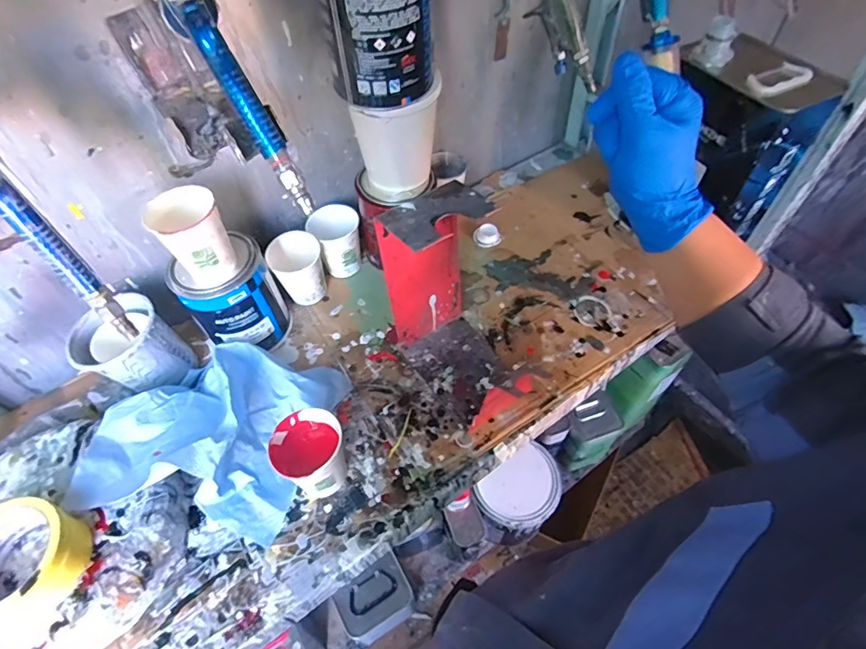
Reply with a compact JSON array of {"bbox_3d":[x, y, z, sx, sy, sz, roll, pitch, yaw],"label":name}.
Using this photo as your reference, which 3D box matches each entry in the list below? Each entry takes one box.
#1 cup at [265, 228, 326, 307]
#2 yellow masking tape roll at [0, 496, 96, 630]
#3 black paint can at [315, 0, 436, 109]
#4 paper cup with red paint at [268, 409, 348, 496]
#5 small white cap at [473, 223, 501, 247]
[{"bbox_3d":[-0.184,-0.077,0.655,0.069,0.089,0.062,-23,56,-12],"label":"cup"},{"bbox_3d":[-0.359,0.205,0.408,0.099,0.042,0.098,-2,55,2],"label":"yellow masking tape roll"},{"bbox_3d":[-0.054,-0.297,0.461,0.104,0.132,0.087,-6,55,-1],"label":"black paint can"},{"bbox_3d":[-0.126,0.138,0.502,0.070,0.085,0.072,-2,55,2],"label":"paper cup with red paint"},{"bbox_3d":[0.085,-0.140,0.738,0.042,0.022,0.033,2,55,5],"label":"small white cap"}]

